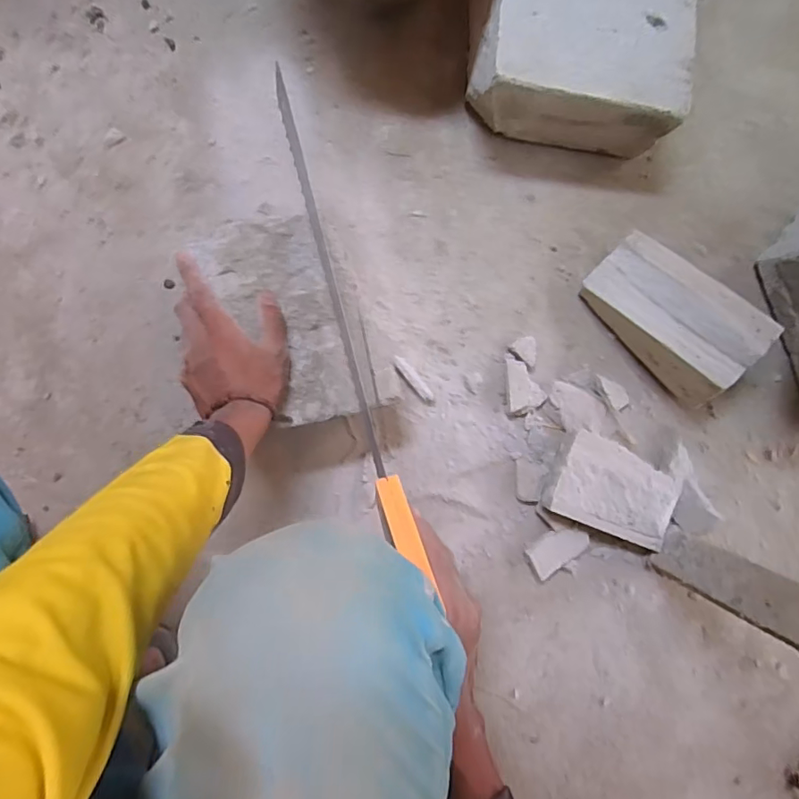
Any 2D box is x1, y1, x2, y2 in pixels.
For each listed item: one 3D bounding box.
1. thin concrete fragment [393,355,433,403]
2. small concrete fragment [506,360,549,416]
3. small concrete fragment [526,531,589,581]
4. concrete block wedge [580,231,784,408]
[{"bbox_3d":[0.017,-0.024,0.603,0.013,0.019,0.066,-40,95,-7],"label":"thin concrete fragment"},{"bbox_3d":[0.154,-0.015,0.622,0.048,0.017,0.065,-1,89,-9],"label":"small concrete fragment"},{"bbox_3d":[0.191,0.181,0.626,0.075,0.021,0.040,-30,94,-8],"label":"small concrete fragment"},{"bbox_3d":[0.327,-0.098,0.609,0.206,0.106,0.109,43,83,-6],"label":"concrete block wedge"}]

